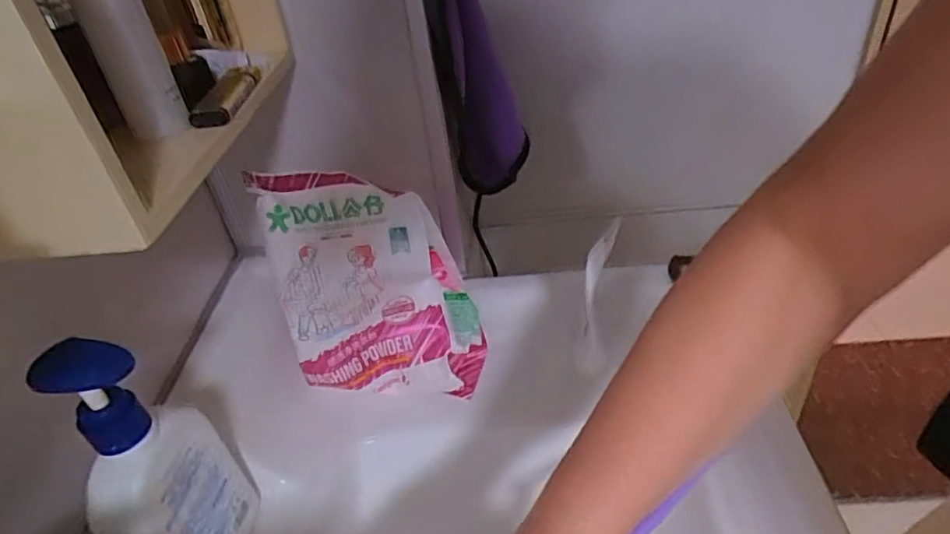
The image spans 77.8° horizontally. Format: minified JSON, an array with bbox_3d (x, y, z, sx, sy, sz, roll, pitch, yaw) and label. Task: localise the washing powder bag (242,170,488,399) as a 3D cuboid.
[{"bbox_3d":[-0.083,0.020,0.475,0.155,0.201,0.058,-3,37,6],"label":"washing powder bag"}]

